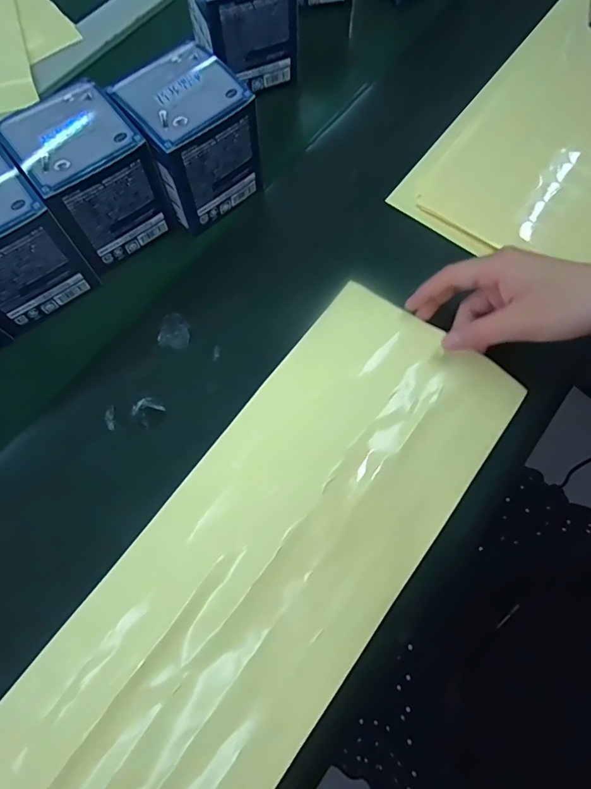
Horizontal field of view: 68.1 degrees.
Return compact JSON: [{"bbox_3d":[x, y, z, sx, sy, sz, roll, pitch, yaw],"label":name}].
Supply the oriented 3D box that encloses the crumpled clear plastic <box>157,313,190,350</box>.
[{"bbox_3d":[-0.098,-0.052,0.355,0.025,0.008,0.033,-5,73,1],"label":"crumpled clear plastic"}]

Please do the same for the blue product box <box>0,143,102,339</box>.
[{"bbox_3d":[-0.216,-0.114,0.321,0.080,0.082,0.076,-36,75,-8],"label":"blue product box"}]

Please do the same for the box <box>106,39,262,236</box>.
[{"bbox_3d":[-0.084,-0.206,0.353,0.084,0.087,0.080,-41,76,-10],"label":"box"}]

